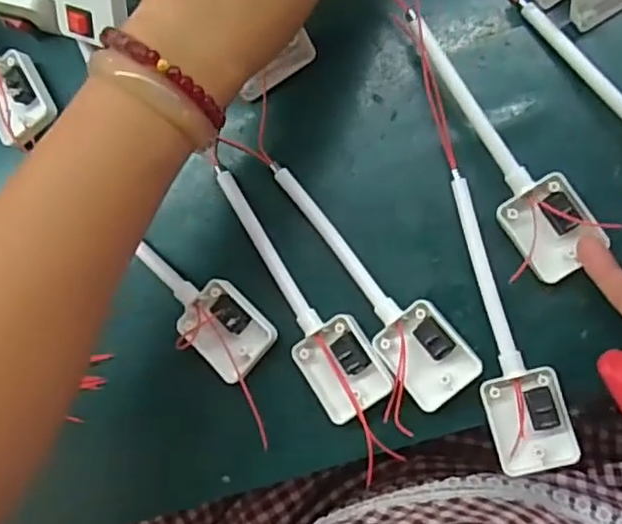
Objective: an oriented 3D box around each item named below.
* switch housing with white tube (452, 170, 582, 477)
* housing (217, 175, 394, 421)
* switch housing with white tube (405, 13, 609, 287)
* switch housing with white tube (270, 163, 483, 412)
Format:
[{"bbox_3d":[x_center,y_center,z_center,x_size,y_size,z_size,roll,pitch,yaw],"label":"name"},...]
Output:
[{"bbox_3d":[0.097,0.030,0.329,0.037,0.015,0.152,-15,85,7],"label":"switch housing with white tube"},{"bbox_3d":[-0.011,0.014,0.345,0.039,0.017,0.147,-33,83,5],"label":"housing"},{"bbox_3d":[0.093,-0.060,0.335,0.037,0.024,0.149,-34,83,5],"label":"switch housing with white tube"},{"bbox_3d":[0.028,0.007,0.340,0.038,0.019,0.149,-39,83,4],"label":"switch housing with white tube"}]

